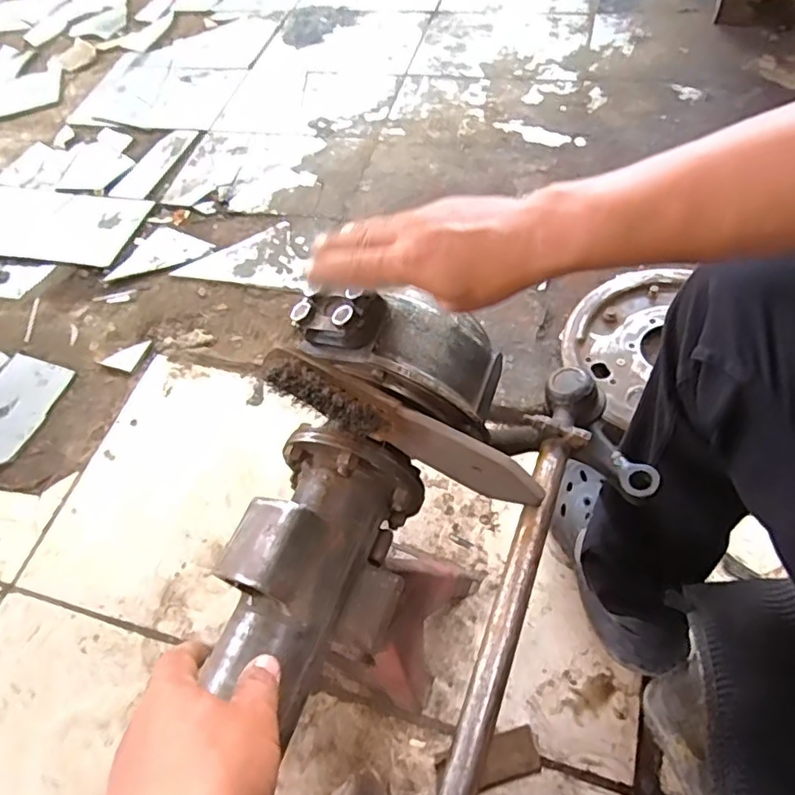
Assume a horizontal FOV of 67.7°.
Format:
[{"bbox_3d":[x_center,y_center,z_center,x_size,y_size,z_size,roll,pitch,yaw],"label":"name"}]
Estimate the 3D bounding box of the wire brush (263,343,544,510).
[{"bbox_3d":[-0.003,0.021,0.444,0.227,0.035,0.043,25,63,21],"label":"wire brush"}]

